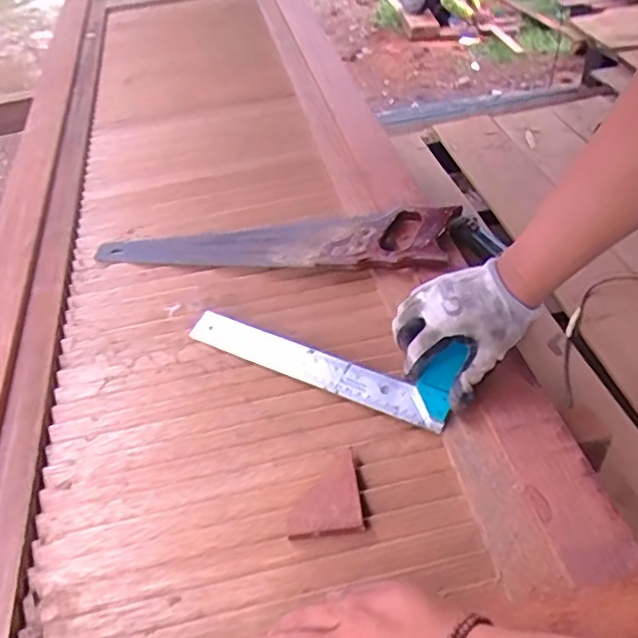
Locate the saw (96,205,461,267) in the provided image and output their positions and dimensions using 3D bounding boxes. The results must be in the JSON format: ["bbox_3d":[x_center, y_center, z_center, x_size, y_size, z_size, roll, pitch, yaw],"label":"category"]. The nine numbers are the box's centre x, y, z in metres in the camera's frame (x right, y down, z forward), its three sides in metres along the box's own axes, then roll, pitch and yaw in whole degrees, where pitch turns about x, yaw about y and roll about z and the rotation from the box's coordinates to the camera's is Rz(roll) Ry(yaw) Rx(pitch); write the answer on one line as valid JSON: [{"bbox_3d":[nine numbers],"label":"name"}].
[{"bbox_3d":[-0.058,-0.109,0.819,0.461,0.029,0.109,1,44,9],"label":"saw"}]

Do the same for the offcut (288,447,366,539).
[{"bbox_3d":[0.004,0.154,0.554,0.063,0.011,0.082,-8,43,-1],"label":"offcut"}]

